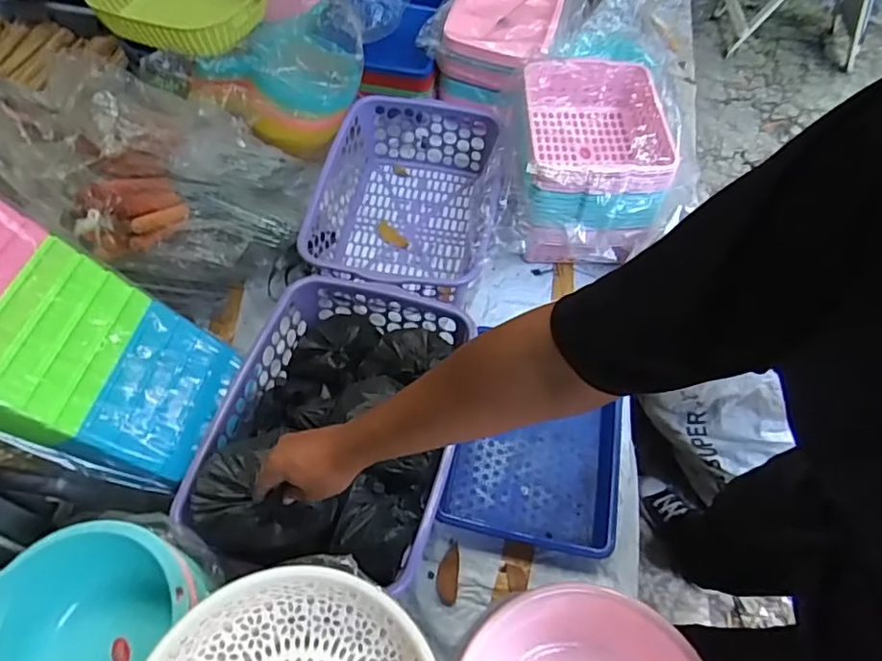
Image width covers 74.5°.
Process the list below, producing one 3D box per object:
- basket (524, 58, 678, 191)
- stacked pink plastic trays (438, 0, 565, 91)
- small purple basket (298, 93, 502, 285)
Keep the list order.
[{"bbox_3d":[0.260,-0.331,1.000,0.230,0.113,0.294,4,57,1],"label":"basket"},{"bbox_3d":[0.140,-0.643,1.233,0.206,0.132,0.299,15,58,9],"label":"stacked pink plastic trays"},{"bbox_3d":[-0.065,-0.250,1.082,0.317,0.185,0.433,4,57,2],"label":"small purple basket"}]

